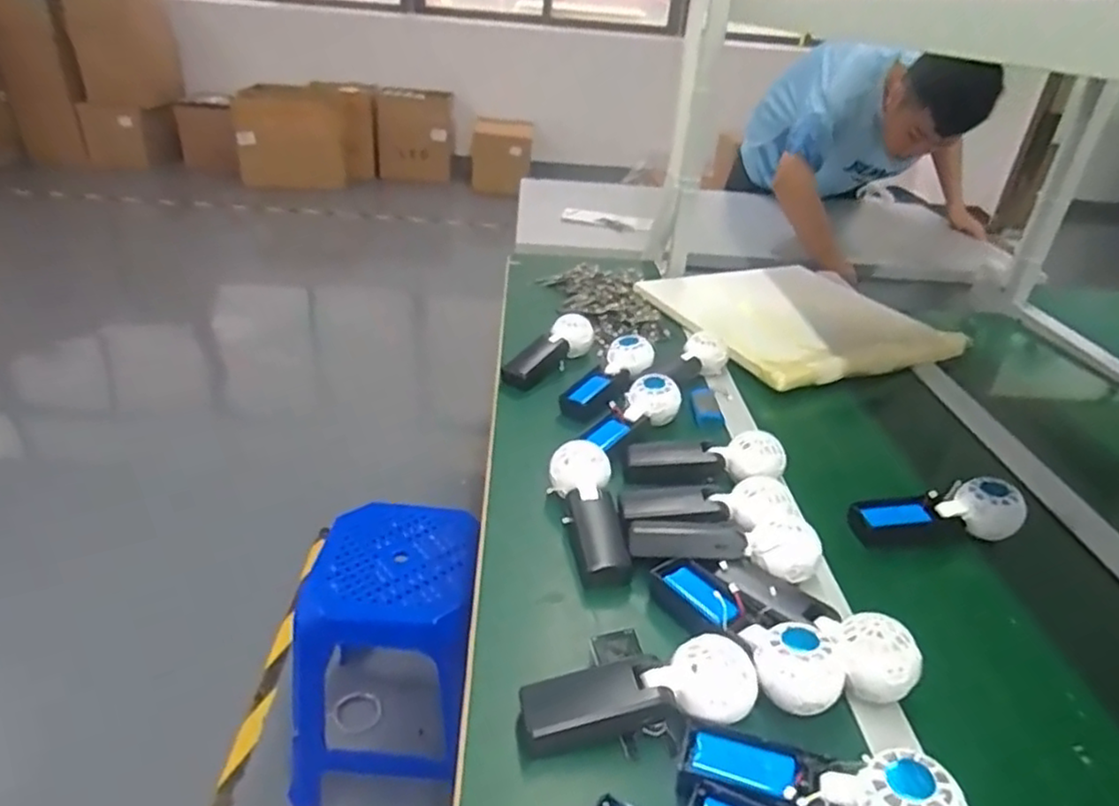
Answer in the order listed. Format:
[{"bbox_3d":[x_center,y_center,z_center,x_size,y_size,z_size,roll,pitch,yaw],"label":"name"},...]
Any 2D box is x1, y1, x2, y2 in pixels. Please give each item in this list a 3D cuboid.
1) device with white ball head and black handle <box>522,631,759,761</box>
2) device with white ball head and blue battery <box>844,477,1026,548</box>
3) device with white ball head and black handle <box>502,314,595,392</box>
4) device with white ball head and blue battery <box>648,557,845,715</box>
[{"bbox_3d":[0.058,0.214,0.507,0.173,0.055,0.064,-2,32,-11],"label":"device with white ball head and black handle"},{"bbox_3d":[0.386,0.119,0.713,0.168,0.070,0.055,0,31,-9],"label":"device with white ball head and blue battery"},{"bbox_3d":[-0.011,-0.071,0.974,0.056,0.048,0.170,29,55,34],"label":"device with white ball head and black handle"},{"bbox_3d":[0.153,0.189,0.568,0.065,0.053,0.172,-13,21,-27],"label":"device with white ball head and blue battery"}]

